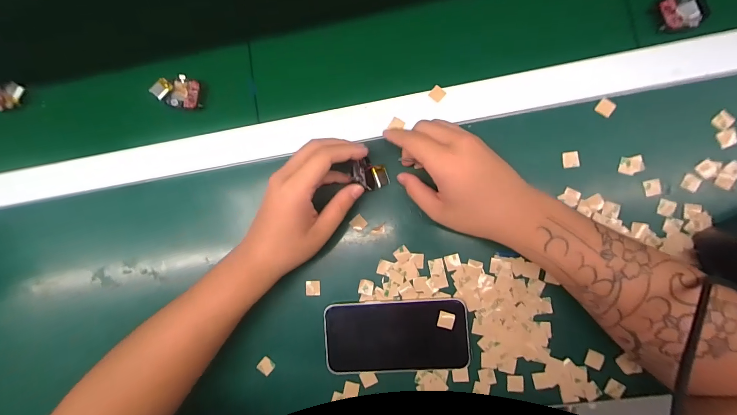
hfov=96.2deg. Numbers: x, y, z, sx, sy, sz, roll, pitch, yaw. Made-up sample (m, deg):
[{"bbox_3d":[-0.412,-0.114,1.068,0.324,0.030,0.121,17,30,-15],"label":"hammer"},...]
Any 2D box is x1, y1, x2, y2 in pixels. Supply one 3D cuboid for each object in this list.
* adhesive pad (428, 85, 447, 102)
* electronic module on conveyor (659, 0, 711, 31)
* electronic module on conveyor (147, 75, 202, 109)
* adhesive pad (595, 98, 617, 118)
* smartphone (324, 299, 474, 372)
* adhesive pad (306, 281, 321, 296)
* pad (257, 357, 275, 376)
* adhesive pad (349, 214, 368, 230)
[{"bbox_3d":[0.074,-0.122,0.354,0.015,0.004,0.015,37,91,7],"label":"adhesive pad"},{"bbox_3d":[0.319,-0.197,0.334,0.045,0.013,0.037,-13,85,5],"label":"electronic module on conveyor"},{"bbox_3d":[-0.218,-0.133,0.377,0.052,0.014,0.035,5,87,6],"label":"electronic module on conveyor"},{"bbox_3d":[0.243,-0.101,0.339,0.016,0.006,0.016,38,91,7],"label":"adhesive pad"},{"bbox_3d":[0.029,0.135,0.344,0.145,0.014,0.074,-4,86,6],"label":"smartphone"},{"bbox_3d":[-0.060,0.088,0.359,0.015,0.004,0.016,-1,86,6],"label":"adhesive pad"},{"bbox_3d":[-0.111,0.173,0.361,0.016,0.006,0.015,41,91,7],"label":"pad"},{"bbox_3d":[-0.011,0.017,0.355,0.015,0.004,0.015,-40,83,2],"label":"adhesive pad"}]

